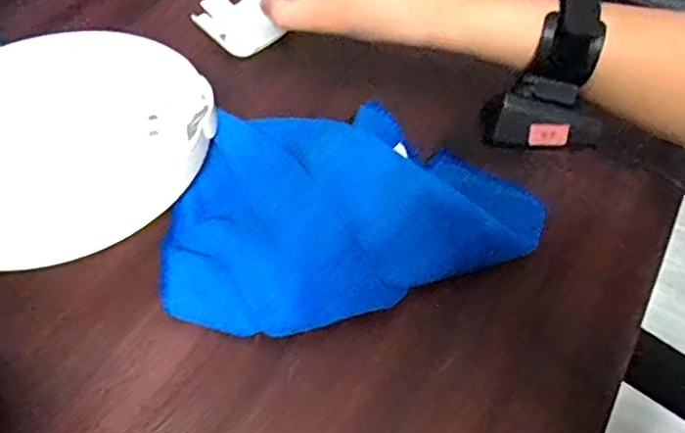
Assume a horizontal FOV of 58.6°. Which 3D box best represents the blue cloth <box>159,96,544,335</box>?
[{"bbox_3d":[0.006,-0.009,0.420,0.256,0.047,0.157,-10,56,-10],"label":"blue cloth"}]

